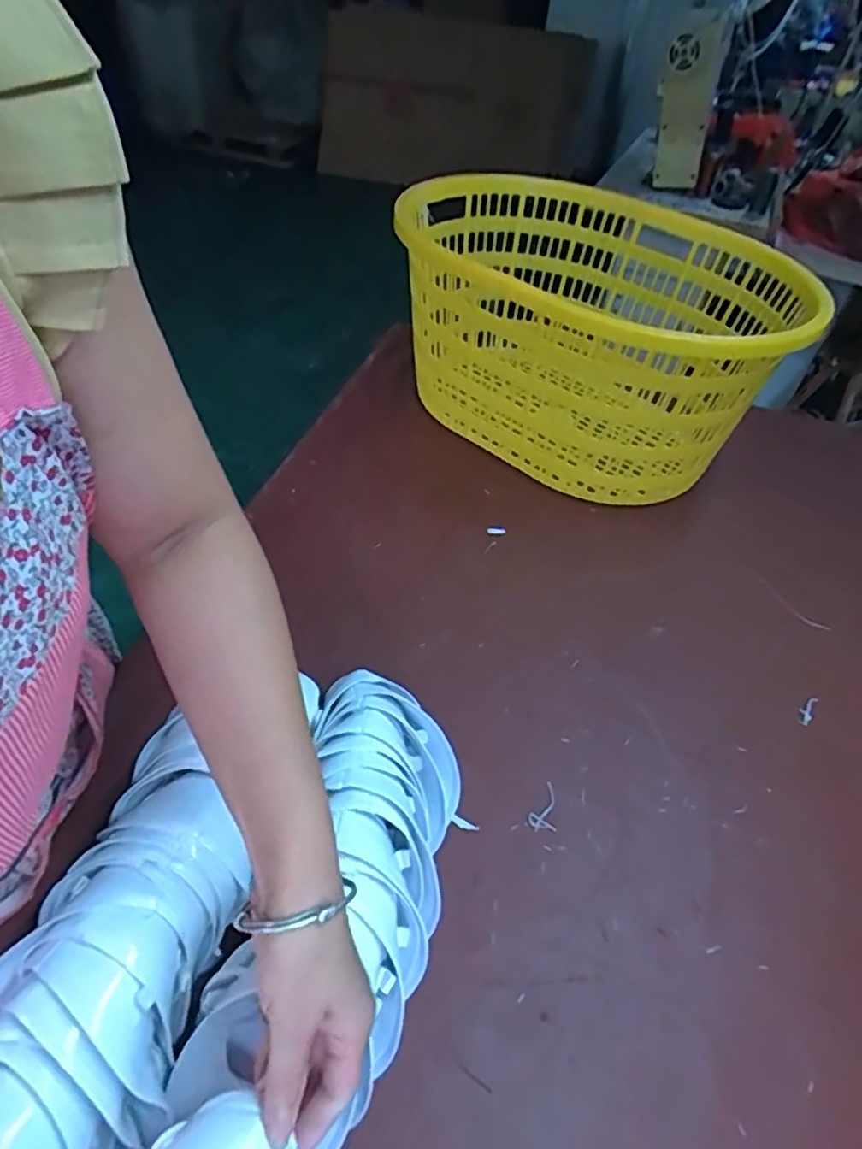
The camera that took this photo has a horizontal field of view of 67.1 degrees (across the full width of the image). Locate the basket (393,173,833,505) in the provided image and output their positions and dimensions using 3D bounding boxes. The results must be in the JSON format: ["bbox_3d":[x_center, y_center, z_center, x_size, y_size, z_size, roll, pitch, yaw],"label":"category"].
[{"bbox_3d":[0.223,-0.369,1.010,0.600,0.301,0.495,27,48,19],"label":"basket"}]

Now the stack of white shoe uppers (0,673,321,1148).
[{"bbox_3d":[-0.220,0.268,0.432,0.142,0.094,0.375,17,46,10],"label":"stack of white shoe uppers"}]

